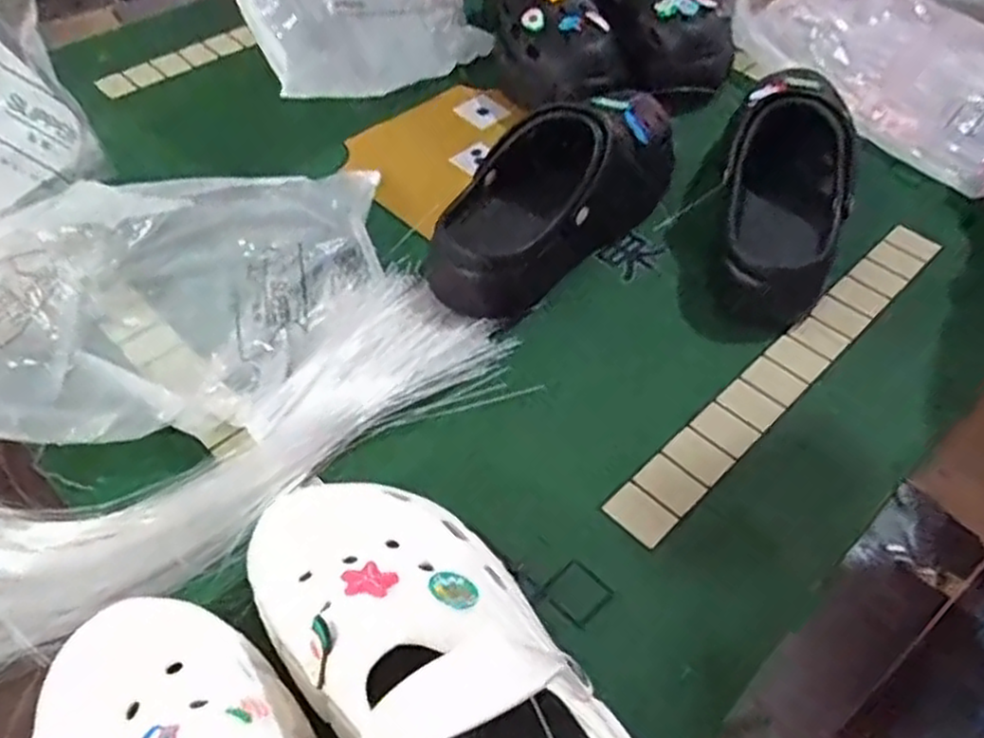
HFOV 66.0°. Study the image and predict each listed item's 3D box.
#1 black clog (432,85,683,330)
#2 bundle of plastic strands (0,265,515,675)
[{"bbox_3d":[0.049,-0.138,0.580,0.098,0.100,0.224,35,56,24],"label":"black clog"},{"bbox_3d":[-0.198,0.050,0.470,0.446,0.030,0.154,-30,58,-26],"label":"bundle of plastic strands"}]

